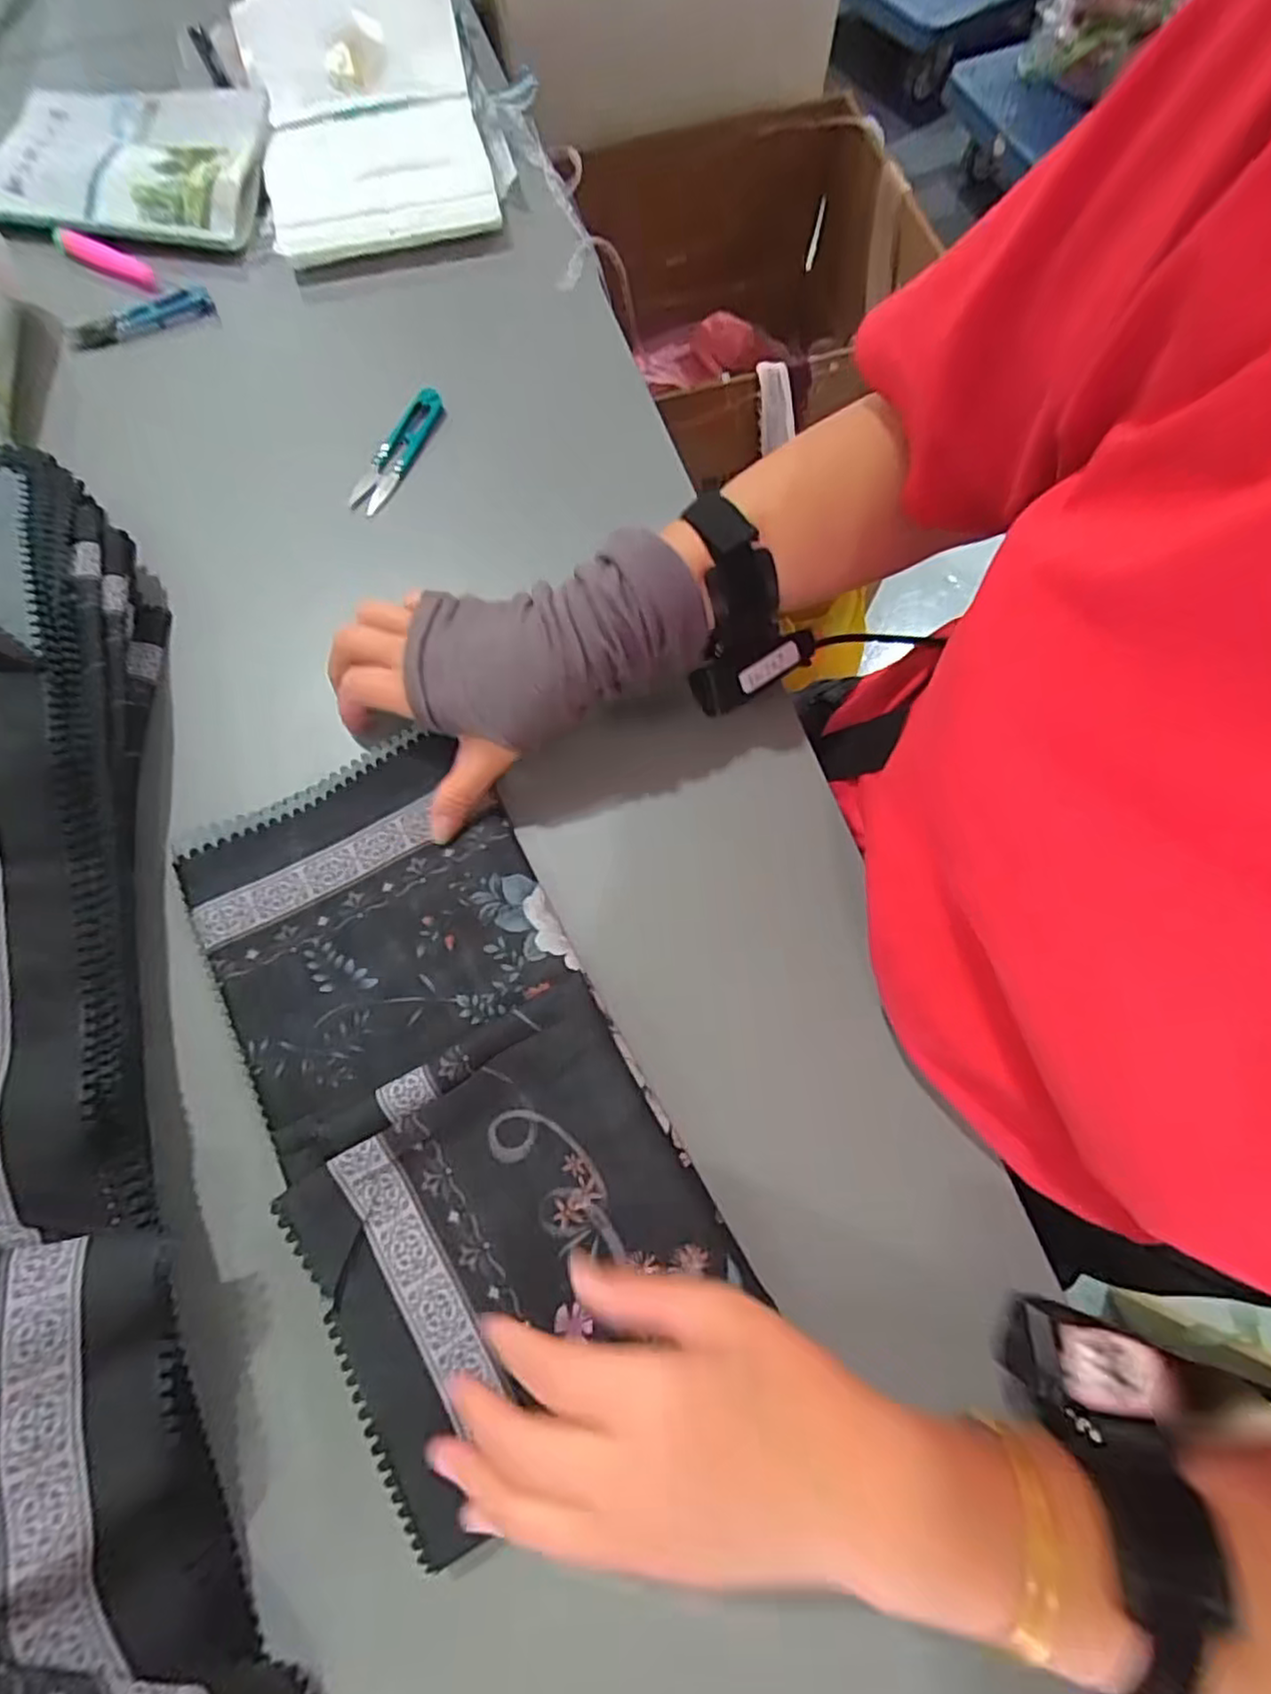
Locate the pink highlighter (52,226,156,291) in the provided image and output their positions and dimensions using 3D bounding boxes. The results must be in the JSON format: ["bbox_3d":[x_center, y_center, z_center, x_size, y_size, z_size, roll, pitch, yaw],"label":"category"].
[{"bbox_3d":[-0.391,-0.433,0.518,0.081,0.013,0.018,23,73,6],"label":"pink highlighter"}]

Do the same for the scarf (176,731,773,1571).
[{"bbox_3d":[-0.103,0.103,0.358,0.169,0.024,0.324,-28,75,-10],"label":"scarf"}]

